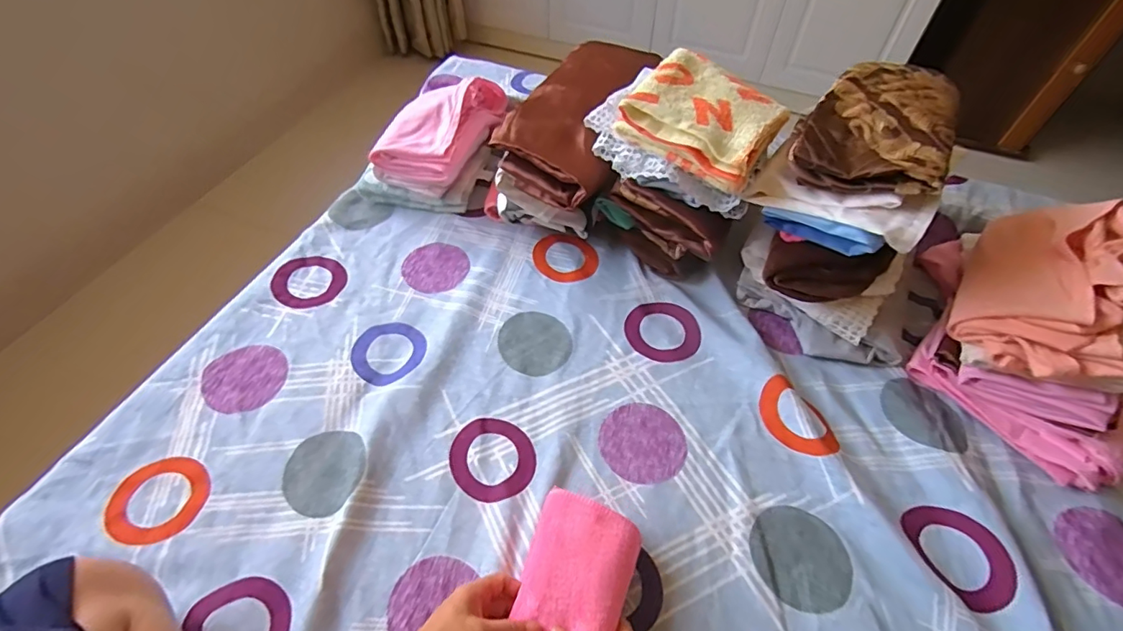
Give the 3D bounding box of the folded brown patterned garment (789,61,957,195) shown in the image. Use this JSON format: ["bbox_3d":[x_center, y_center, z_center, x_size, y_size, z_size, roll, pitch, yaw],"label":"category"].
[{"bbox_3d":[0.344,-0.213,0.558,0.141,0.049,0.217,26,57,18],"label":"folded brown patterned garment"}]

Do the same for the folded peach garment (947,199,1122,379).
[{"bbox_3d":[0.531,-0.037,0.555,0.136,0.082,0.232,29,58,19],"label":"folded peach garment"}]

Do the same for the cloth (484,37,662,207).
[{"bbox_3d":[0.023,-0.275,0.675,0.155,0.060,0.269,19,71,14],"label":"cloth"}]

